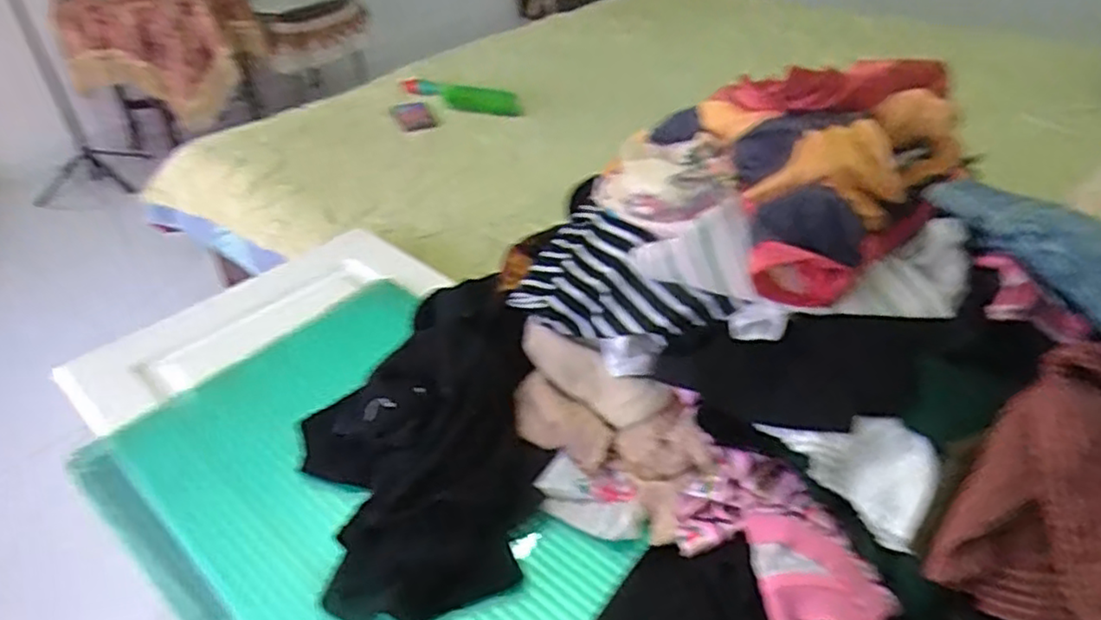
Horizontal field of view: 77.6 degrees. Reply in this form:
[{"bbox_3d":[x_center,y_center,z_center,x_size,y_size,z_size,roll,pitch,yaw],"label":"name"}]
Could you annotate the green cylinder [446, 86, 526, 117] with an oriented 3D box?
[{"bbox_3d":[-0.122,-0.395,1.290,0.152,0.044,0.034,4,36,-17],"label":"green cylinder"}]

